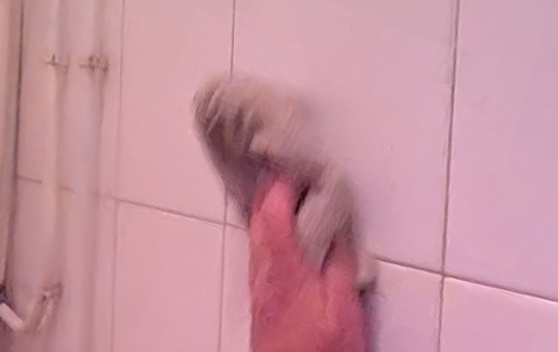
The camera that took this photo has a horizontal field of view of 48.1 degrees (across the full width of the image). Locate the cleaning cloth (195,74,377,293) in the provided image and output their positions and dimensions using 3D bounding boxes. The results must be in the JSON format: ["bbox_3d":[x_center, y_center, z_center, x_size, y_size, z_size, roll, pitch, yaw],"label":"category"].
[{"bbox_3d":[0.003,0.001,0.369,0.150,0.082,0.029,44,26,29],"label":"cleaning cloth"}]

